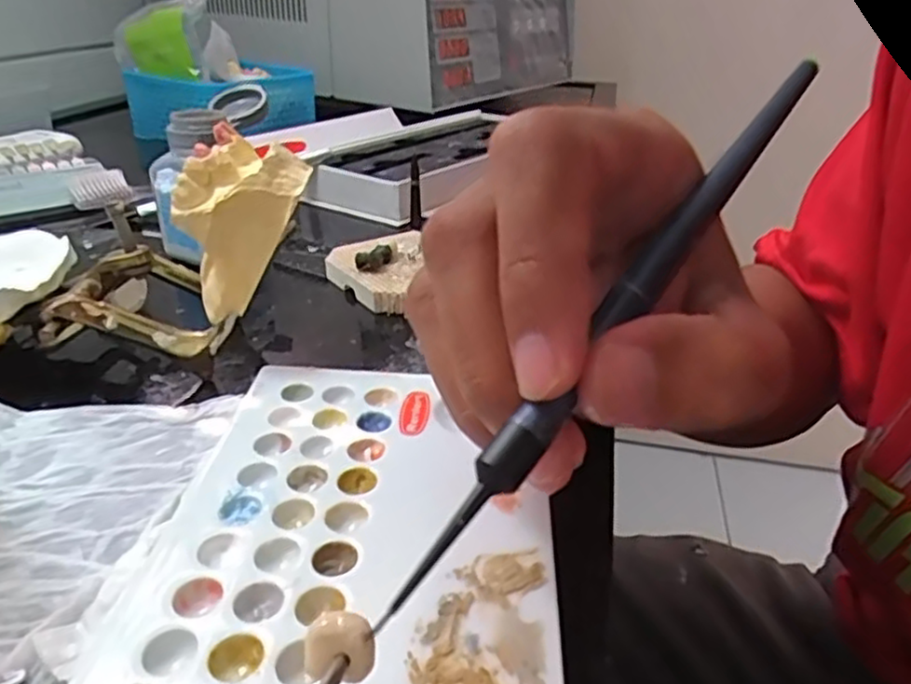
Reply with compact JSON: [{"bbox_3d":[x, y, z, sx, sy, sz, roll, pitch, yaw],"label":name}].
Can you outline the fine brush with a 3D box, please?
[{"bbox_3d":[0.037,-0.011,0.137,0.007,0.004,0.155,24,62,35],"label":"fine brush"}]

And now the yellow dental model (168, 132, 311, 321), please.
[{"bbox_3d":[-0.070,-0.030,0.239,0.040,0.071,0.027,-6,28,-14],"label":"yellow dental model"}]

